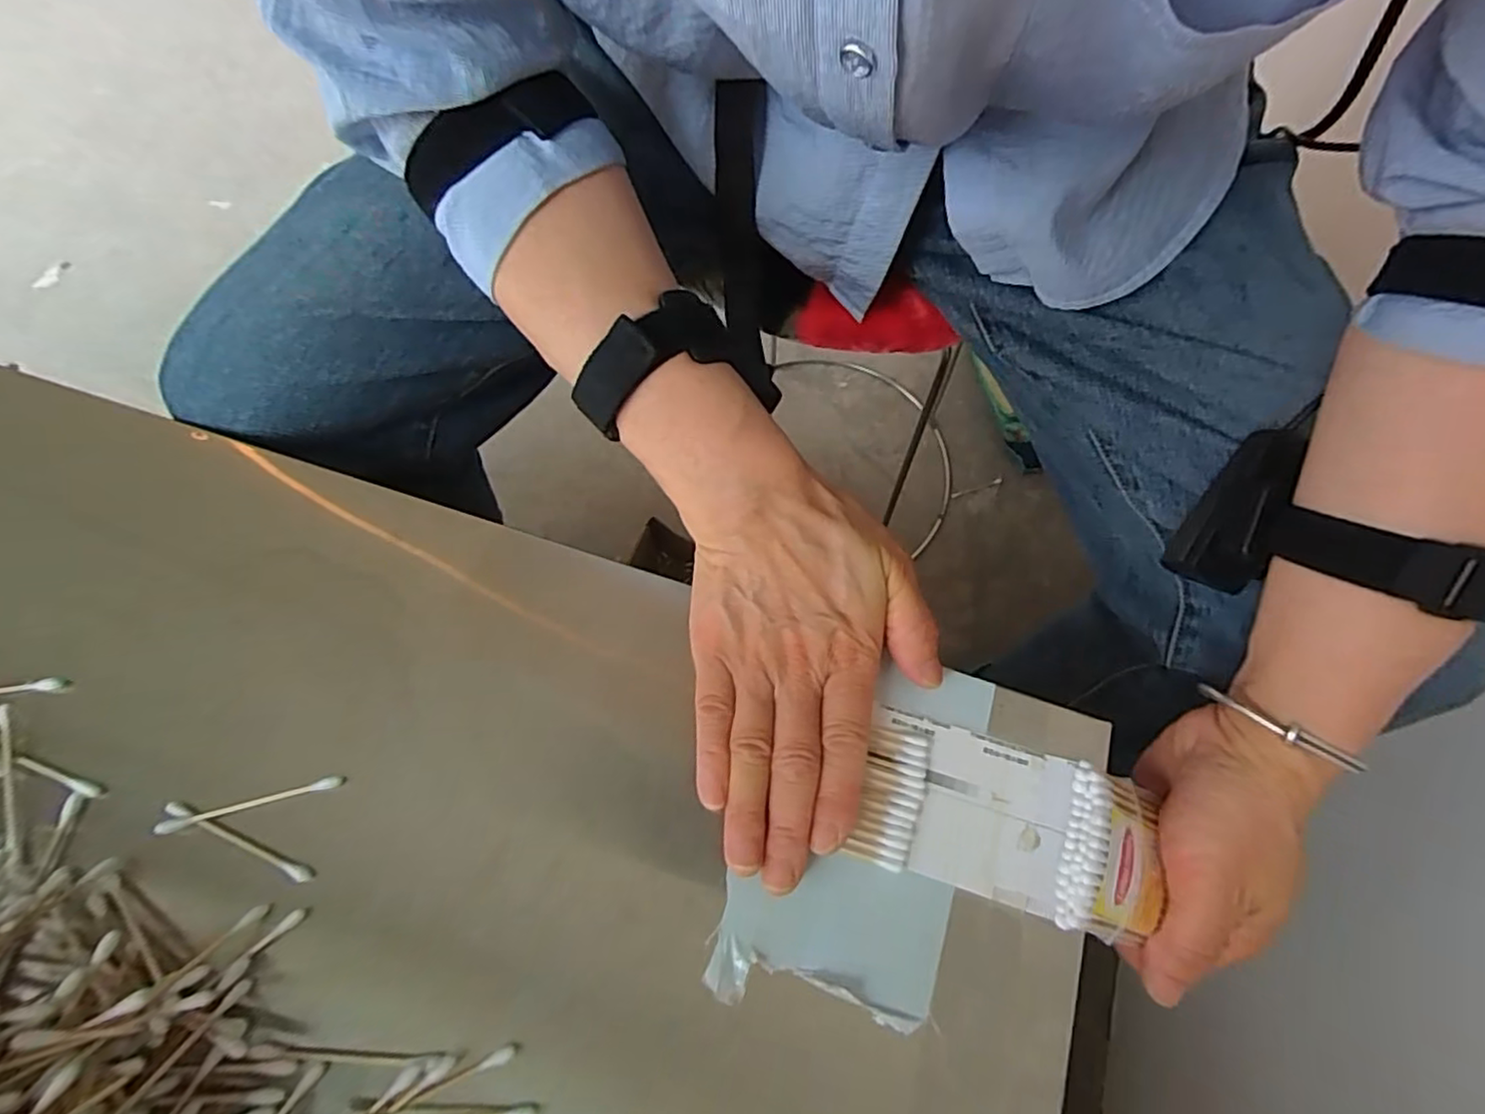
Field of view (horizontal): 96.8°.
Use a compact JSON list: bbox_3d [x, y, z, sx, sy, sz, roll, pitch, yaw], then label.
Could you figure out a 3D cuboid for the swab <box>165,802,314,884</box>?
[{"bbox_3d":[-0.209,0.119,0.274,0.072,0.009,0.006,20,66,11],"label":"swab"}]

